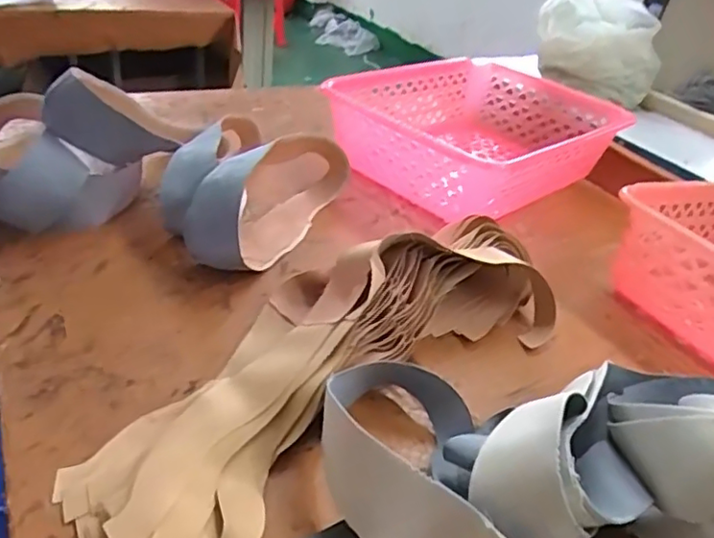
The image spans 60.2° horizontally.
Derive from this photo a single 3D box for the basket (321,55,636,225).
[{"bbox_3d":[0.186,-0.211,0.959,0.422,0.113,0.312,-22,45,-37],"label":"basket"}]

